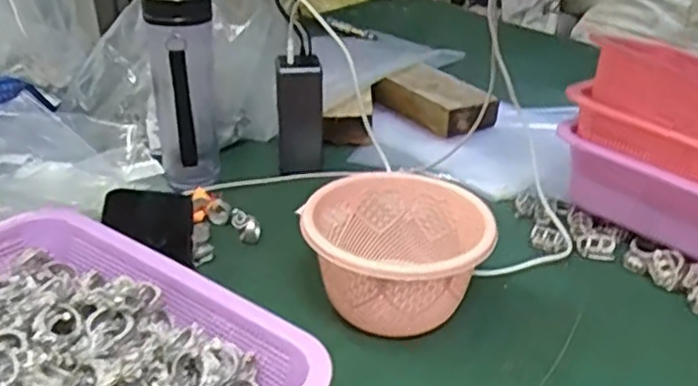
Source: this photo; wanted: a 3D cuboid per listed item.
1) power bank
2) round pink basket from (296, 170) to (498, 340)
[{"bbox_3d":[-0.057,-0.088,0.758,0.050,0.127,0.034,-6,29,-11],"label":"power bank"},{"bbox_3d":[0.036,0.052,0.551,0.138,0.091,0.133,0,29,0],"label":"round pink basket"}]

